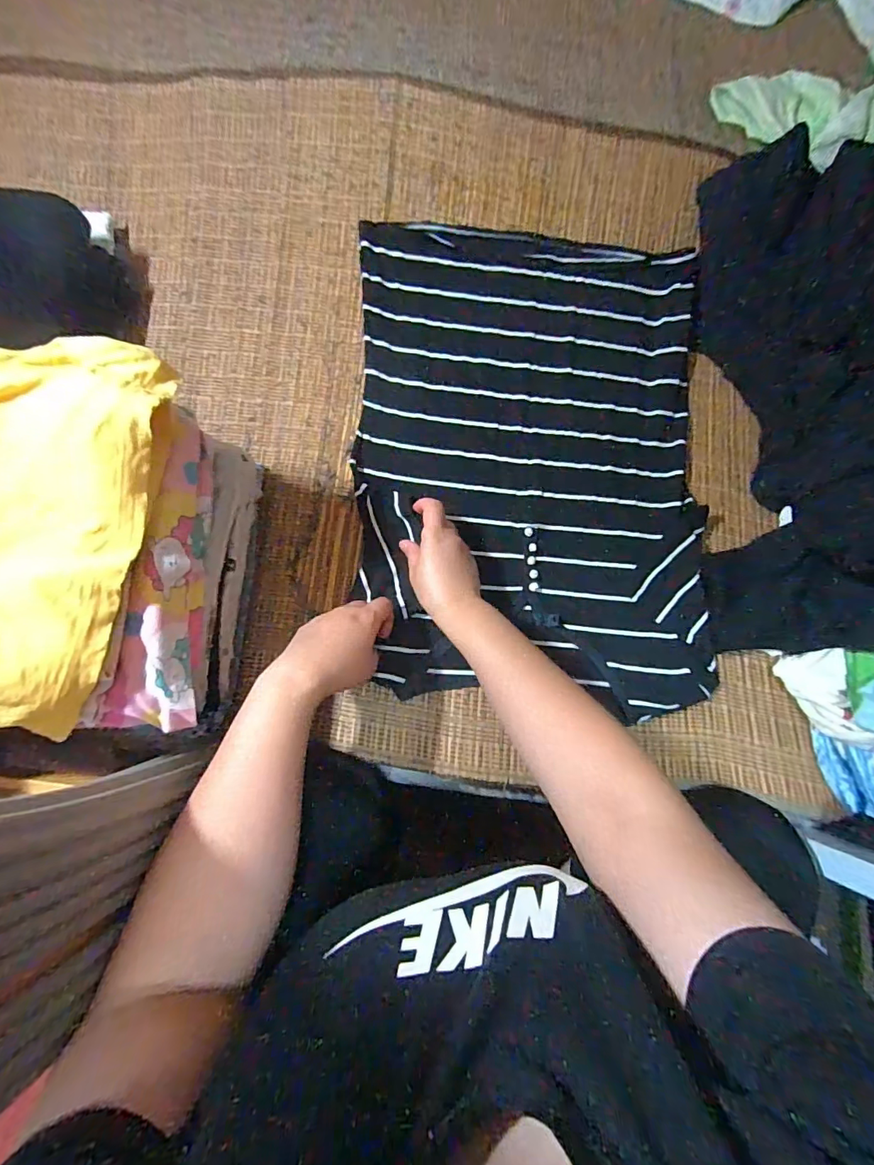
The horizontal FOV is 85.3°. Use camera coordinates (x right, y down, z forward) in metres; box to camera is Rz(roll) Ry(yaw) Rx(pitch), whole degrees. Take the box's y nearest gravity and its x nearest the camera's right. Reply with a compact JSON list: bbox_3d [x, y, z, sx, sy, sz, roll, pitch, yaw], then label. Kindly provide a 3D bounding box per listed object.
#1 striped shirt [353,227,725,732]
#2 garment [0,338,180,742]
[{"bbox_3d":[0.102,-0.138,0.522,0.377,0.045,0.526,1,83,-1],"label":"striped shirt"},{"bbox_3d":[-0.294,-0.048,0.302,0.189,0.048,0.256,12,78,-1],"label":"garment"}]

